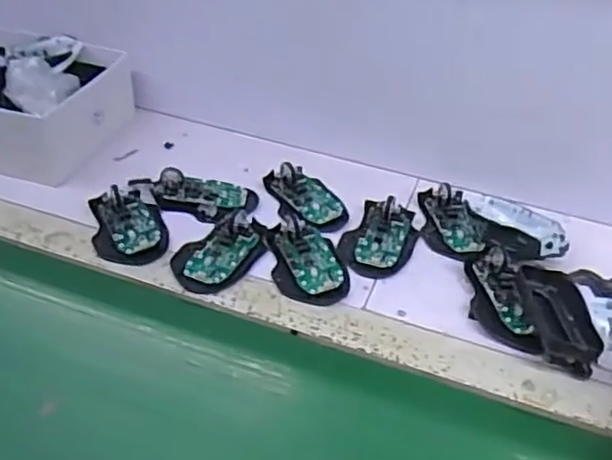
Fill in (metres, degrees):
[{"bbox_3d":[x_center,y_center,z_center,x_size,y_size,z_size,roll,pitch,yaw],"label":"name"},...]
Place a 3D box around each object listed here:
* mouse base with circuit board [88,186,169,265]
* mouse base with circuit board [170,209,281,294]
[{"bbox_3d":[-0.183,-0.005,0.667,0.072,0.018,0.108,-9,40,-17],"label":"mouse base with circuit board"},{"bbox_3d":[-0.086,0.017,0.647,0.068,0.023,0.113,25,42,24],"label":"mouse base with circuit board"}]

